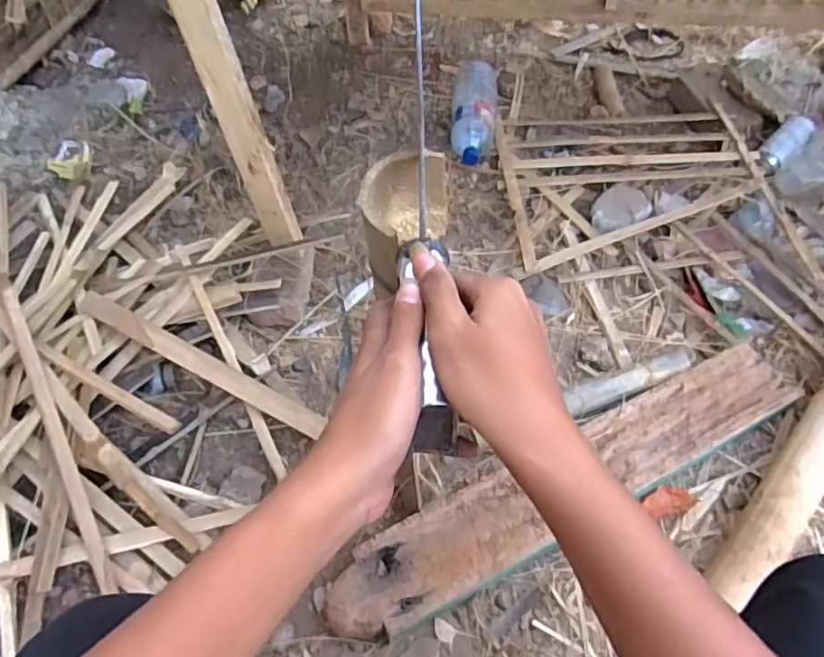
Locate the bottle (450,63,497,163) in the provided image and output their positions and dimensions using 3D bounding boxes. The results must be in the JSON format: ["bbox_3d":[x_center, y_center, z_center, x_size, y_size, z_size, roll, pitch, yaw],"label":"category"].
[{"bbox_3d":[0.135,-0.477,1.301,0.098,0.076,0.336,5,54,3],"label":"bottle"}]

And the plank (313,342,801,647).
[{"bbox_3d":[0.215,0.202,0.798,0.705,0.046,0.115,-22,57,-16],"label":"plank"}]

